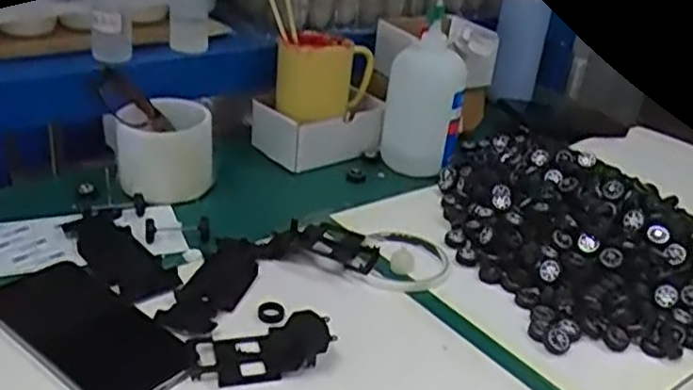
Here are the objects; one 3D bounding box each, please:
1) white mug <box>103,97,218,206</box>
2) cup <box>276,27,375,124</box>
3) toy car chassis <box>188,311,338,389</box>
[{"bbox_3d":[-0.176,-0.044,0.700,0.096,0.077,0.080,-4,29,-17],"label":"white mug"},{"bbox_3d":[-0.024,-0.130,0.796,0.099,0.073,0.110,5,28,1],"label":"cup"},{"bbox_3d":[-0.059,0.105,0.506,0.095,0.017,0.050,-8,30,-23],"label":"toy car chassis"}]

